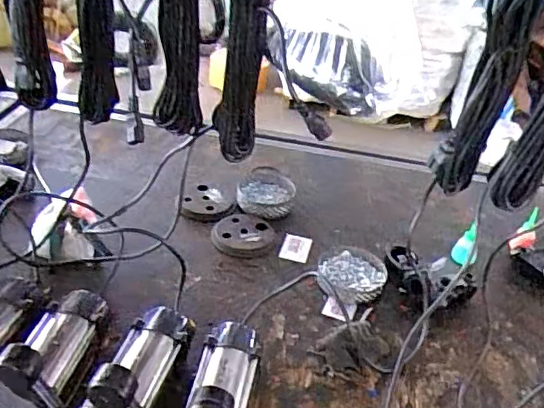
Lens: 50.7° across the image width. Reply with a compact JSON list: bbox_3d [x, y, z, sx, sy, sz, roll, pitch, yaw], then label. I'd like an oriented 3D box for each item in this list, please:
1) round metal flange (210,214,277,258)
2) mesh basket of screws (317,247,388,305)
[{"bbox_3d":[-0.060,0.065,1.215,0.132,0.017,0.133,5,34,-3],"label":"round metal flange"},{"bbox_3d":[0.154,0.135,1.115,0.129,0.032,0.123,5,34,-3],"label":"mesh basket of screws"}]

